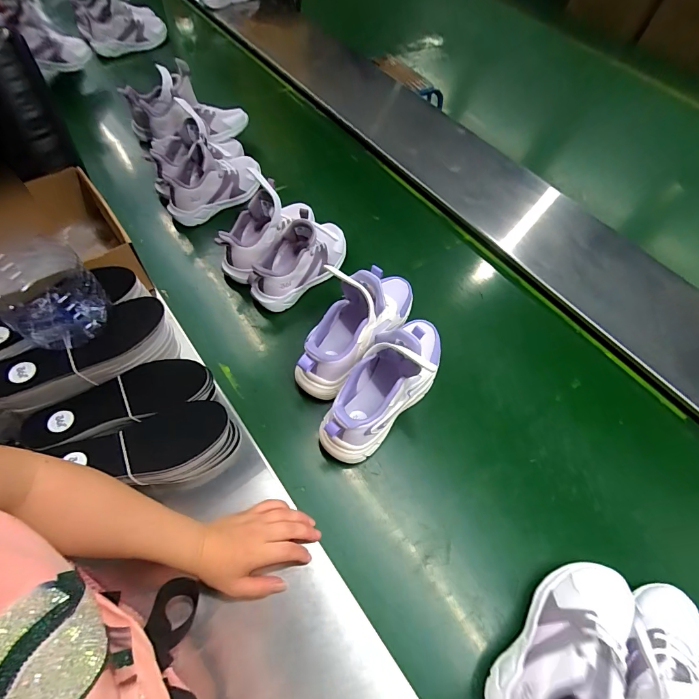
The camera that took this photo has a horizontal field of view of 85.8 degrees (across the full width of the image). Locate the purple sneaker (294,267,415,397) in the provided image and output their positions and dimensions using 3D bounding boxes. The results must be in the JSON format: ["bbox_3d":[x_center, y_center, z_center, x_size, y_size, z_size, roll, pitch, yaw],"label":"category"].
[{"bbox_3d":[0.010,-0.048,0.554,0.101,0.120,0.236,31,64,12],"label":"purple sneaker"}]

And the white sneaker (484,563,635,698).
[{"bbox_3d":[0.229,0.308,0.385,0.210,0.084,0.075,-35,69,-29],"label":"white sneaker"}]

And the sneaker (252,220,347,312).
[{"bbox_3d":[-0.081,-0.160,0.628,0.071,0.105,0.197,42,66,17],"label":"sneaker"}]

